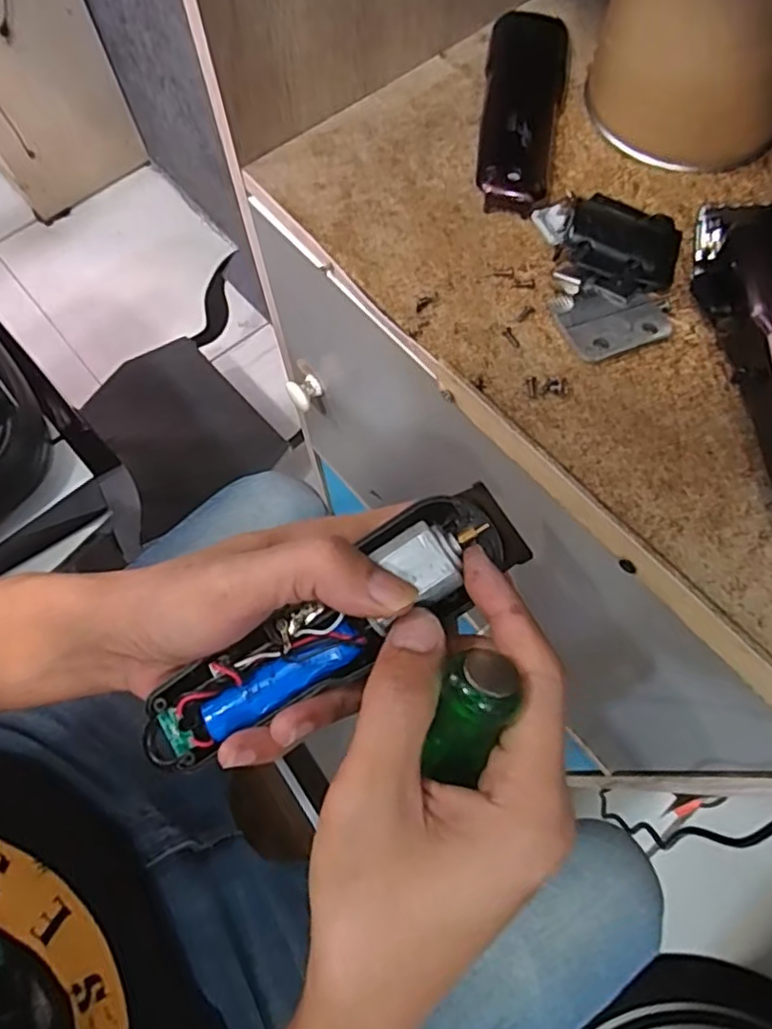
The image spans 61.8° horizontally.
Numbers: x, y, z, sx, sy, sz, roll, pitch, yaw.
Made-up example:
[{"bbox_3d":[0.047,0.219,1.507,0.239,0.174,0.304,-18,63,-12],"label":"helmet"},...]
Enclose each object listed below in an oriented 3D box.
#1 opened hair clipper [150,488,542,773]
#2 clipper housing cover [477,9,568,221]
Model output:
[{"bbox_3d":[-0.027,0.047,0.250,0.171,0.033,0.040,-35,71,5],"label":"opened hair clipper"},{"bbox_3d":[0.072,-0.214,0.334,0.041,0.016,0.135,8,69,5],"label":"clipper housing cover"}]

